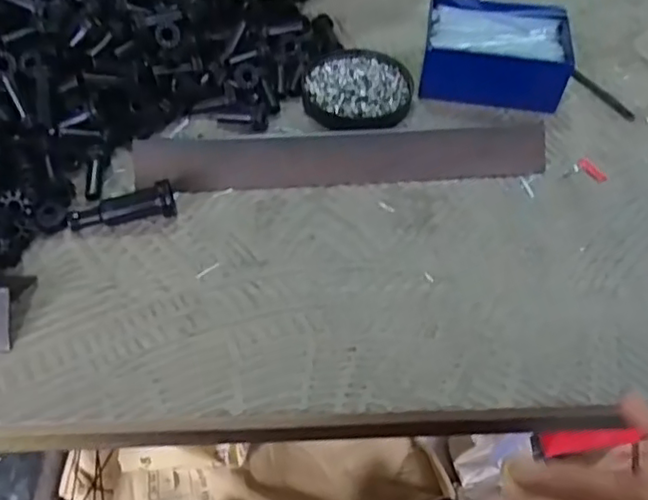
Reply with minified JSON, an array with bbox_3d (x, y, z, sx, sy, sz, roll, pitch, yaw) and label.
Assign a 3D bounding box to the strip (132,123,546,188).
[{"bbox_3d":[0.015,-0.062,0.427,0.277,0.033,0.008,-4,13,-5],"label":"strip"}]

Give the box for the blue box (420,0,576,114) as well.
[{"bbox_3d":[0.134,-0.155,0.495,0.106,0.045,0.083,8,51,4],"label":"blue box"}]

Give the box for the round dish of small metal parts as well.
[{"bbox_3d":[0.027,-0.127,0.488,0.082,0.012,0.080,1,51,-1],"label":"round dish of small metal parts"}]

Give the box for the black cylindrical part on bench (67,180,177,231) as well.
[{"bbox_3d":[-0.127,-0.025,0.397,0.065,0.021,0.021,-9,52,-10],"label":"black cylindrical part on bench"}]

